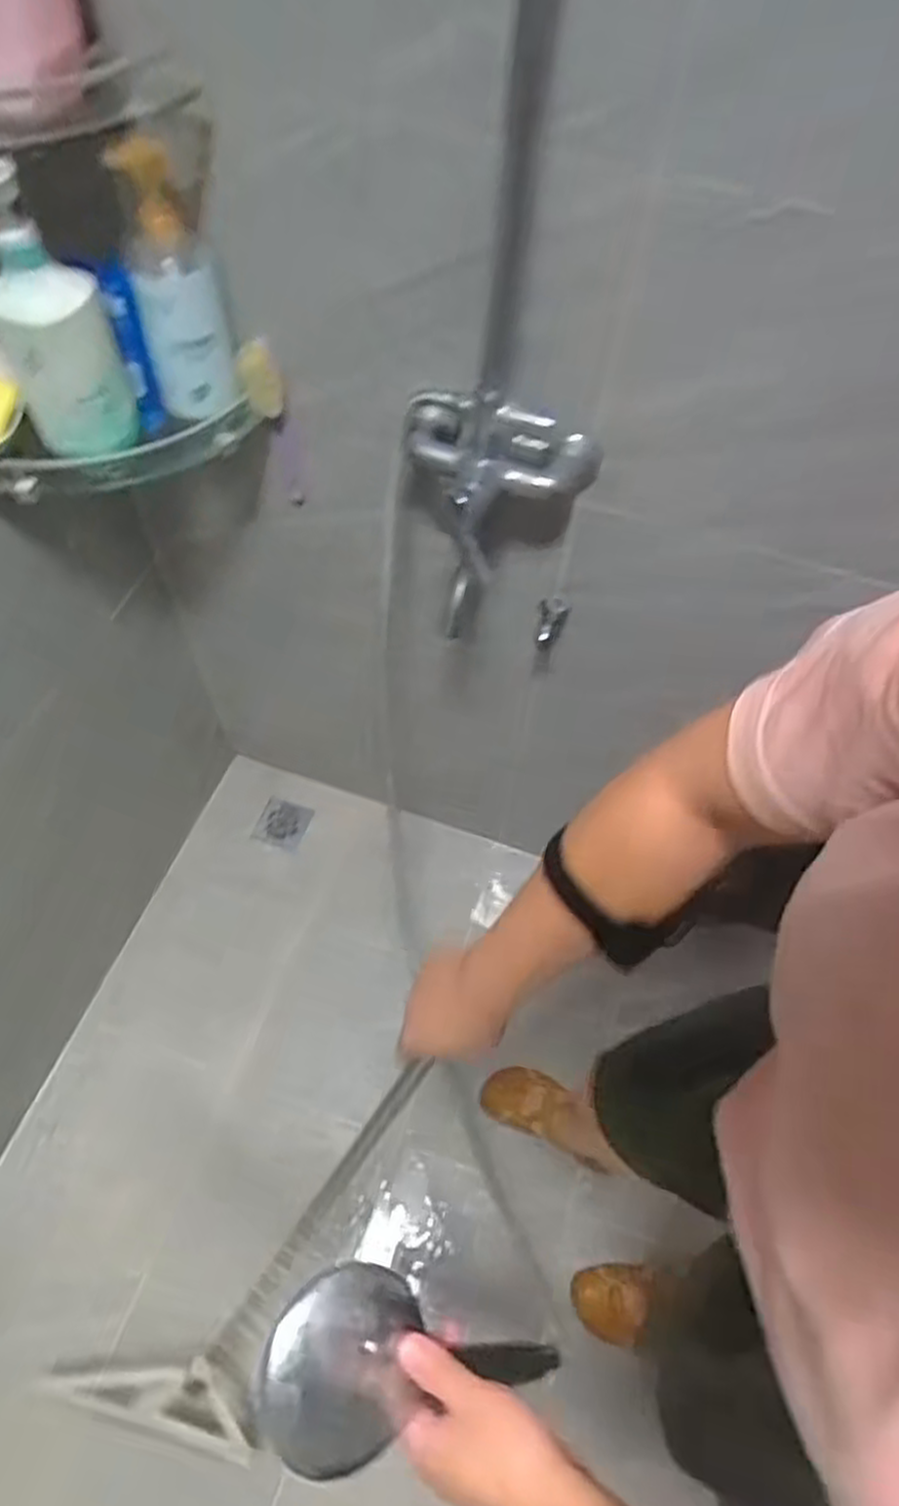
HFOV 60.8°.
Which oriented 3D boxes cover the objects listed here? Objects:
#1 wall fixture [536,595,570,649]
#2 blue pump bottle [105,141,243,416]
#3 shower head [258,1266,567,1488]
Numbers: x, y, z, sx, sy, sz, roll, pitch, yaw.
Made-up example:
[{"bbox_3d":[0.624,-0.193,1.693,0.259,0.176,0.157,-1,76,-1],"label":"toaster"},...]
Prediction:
[{"bbox_3d":[0.127,-0.165,0.960,0.034,0.081,0.034,8,58,3],"label":"wall fixture"},{"bbox_3d":[-0.250,-0.430,0.704,0.079,0.207,0.079,-13,60,-10],"label":"blue pump bottle"},{"bbox_3d":[-0.009,0.401,0.499,0.246,0.035,0.099,31,52,-32],"label":"shower head"}]

